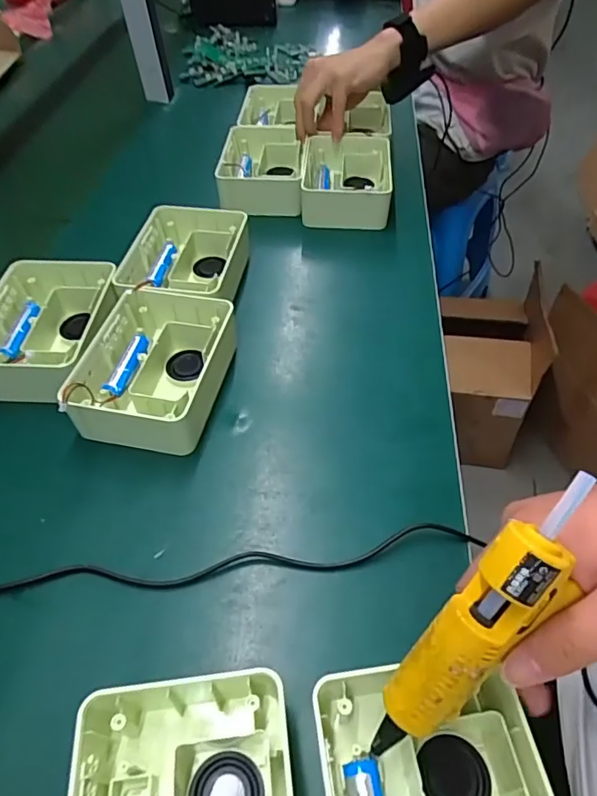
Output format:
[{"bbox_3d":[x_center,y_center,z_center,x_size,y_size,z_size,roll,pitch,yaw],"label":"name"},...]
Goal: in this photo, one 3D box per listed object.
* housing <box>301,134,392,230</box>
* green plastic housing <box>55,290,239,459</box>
[{"bbox_3d":[0.060,-0.267,0.656,0.108,0.058,0.158,0,50,4],"label":"housing"},{"bbox_3d":[-0.122,-0.027,0.453,0.111,0.052,0.146,4,50,7],"label":"green plastic housing"}]

